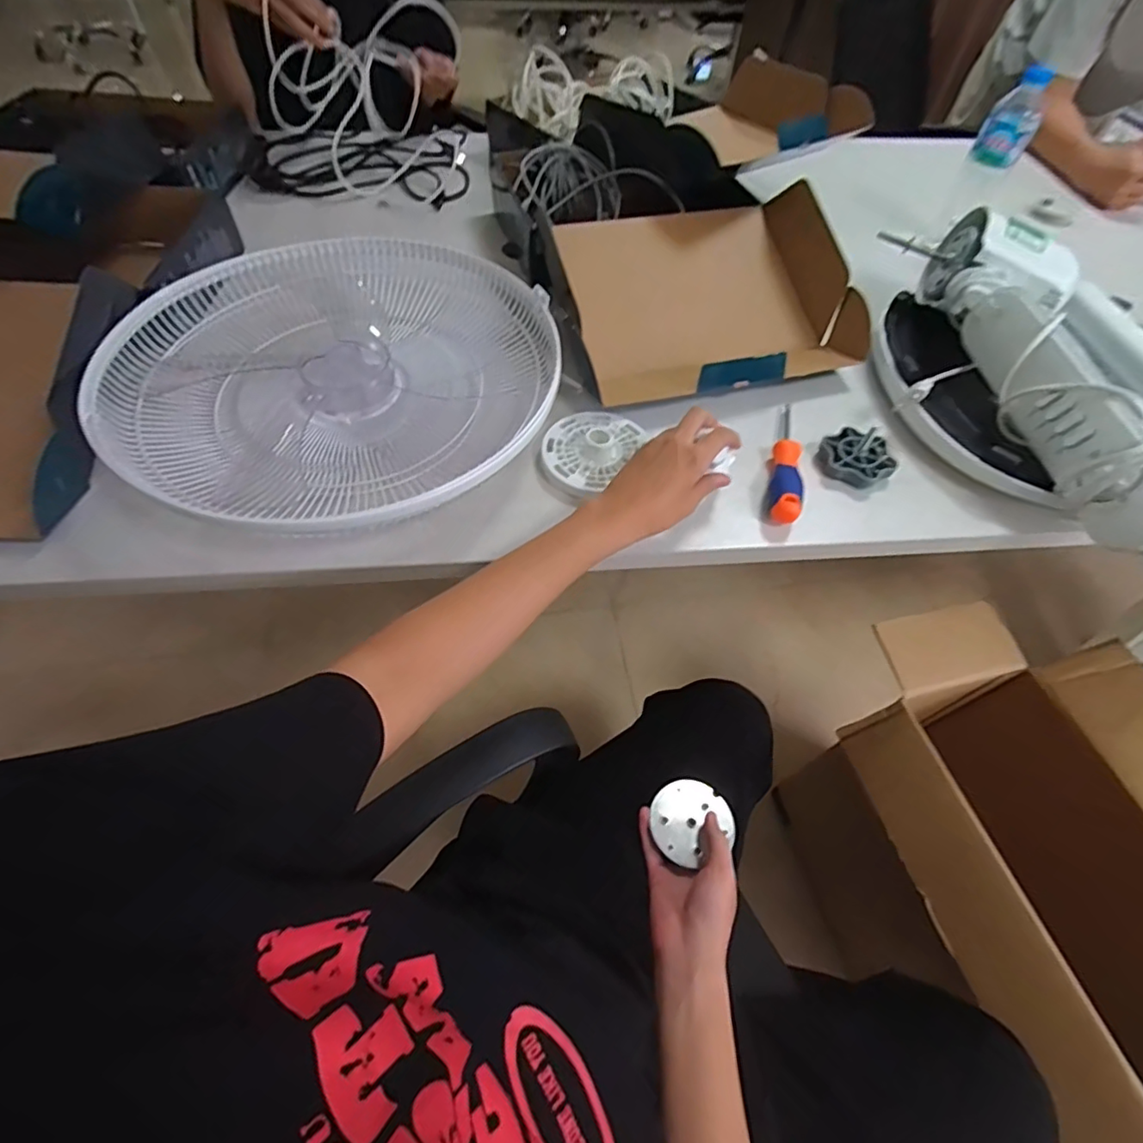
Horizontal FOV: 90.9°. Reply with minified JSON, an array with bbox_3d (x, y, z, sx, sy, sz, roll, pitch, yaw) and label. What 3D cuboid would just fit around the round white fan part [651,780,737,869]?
[{"bbox_3d":[0.118,0.244,0.561,0.078,0.017,0.069,-31,63,-21],"label":"round white fan part"}]

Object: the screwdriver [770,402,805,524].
[{"bbox_3d":[0.231,-0.123,0.598,0.028,0.031,0.183,14,57,6],"label":"screwdriver"}]

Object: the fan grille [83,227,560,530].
[{"bbox_3d":[-0.248,-0.207,0.603,0.464,0.078,0.430,30,60,16],"label":"fan grille"}]

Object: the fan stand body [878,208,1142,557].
[{"bbox_3d":[0.530,-0.209,0.615,0.331,0.122,0.489,-4,57,-5],"label":"fan stand body"}]

